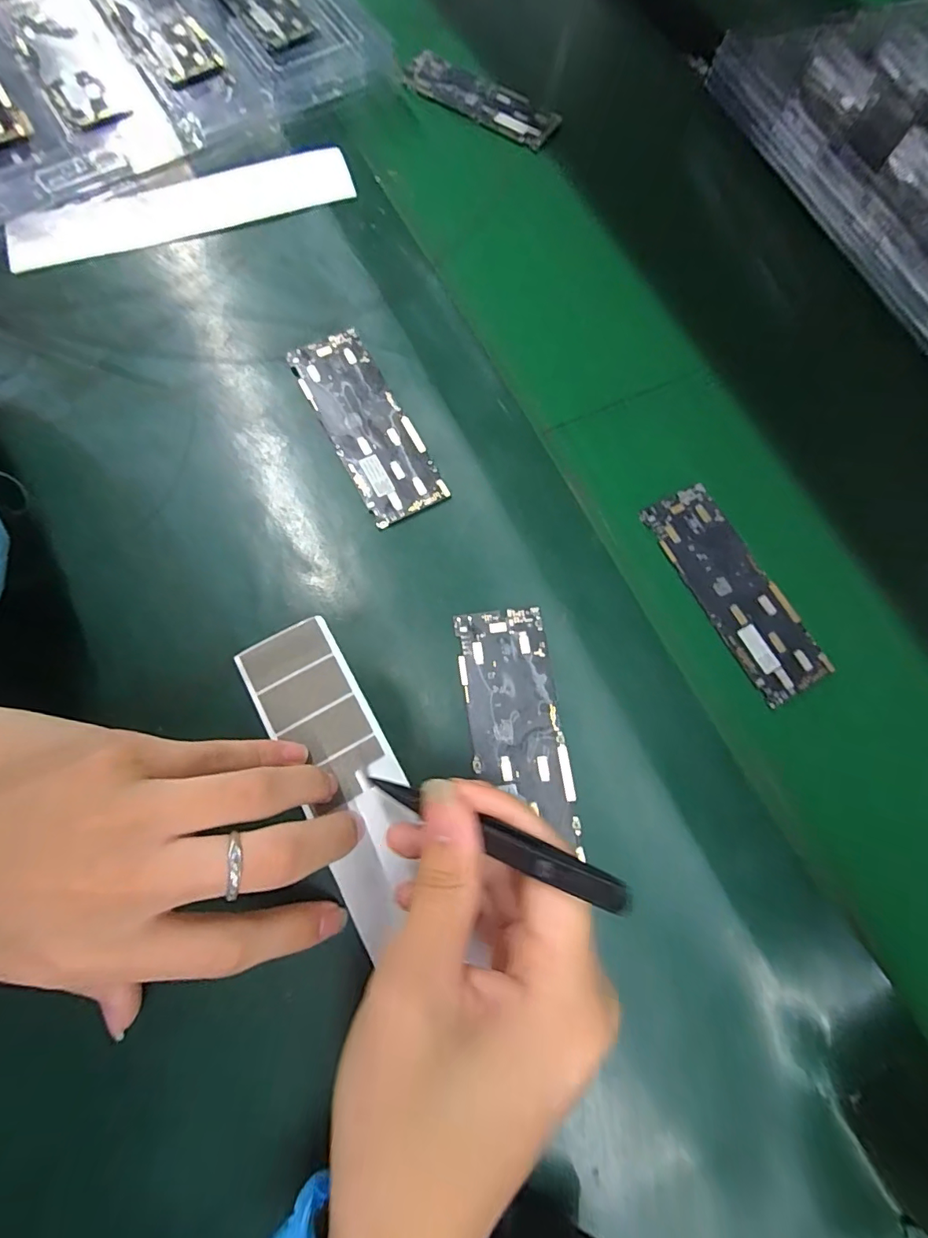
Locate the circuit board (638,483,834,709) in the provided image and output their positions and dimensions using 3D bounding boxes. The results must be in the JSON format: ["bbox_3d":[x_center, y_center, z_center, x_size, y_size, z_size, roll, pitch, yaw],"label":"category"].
[{"bbox_3d":[0.147,-0.016,0.271,0.044,0.004,0.122,-27,79,-9],"label":"circuit board"}]

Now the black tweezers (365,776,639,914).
[{"bbox_3d":[0.002,0.078,0.186,0.015,0.124,0.011,30,71,-38],"label":"black tweezers"}]

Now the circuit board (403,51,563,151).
[{"bbox_3d":[0.014,-0.396,0.380,0.121,0.007,0.040,28,89,3],"label":"circuit board"}]

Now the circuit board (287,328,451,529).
[{"bbox_3d":[-0.056,-0.110,0.283,0.043,0.008,0.122,-28,79,-9],"label":"circuit board"}]

